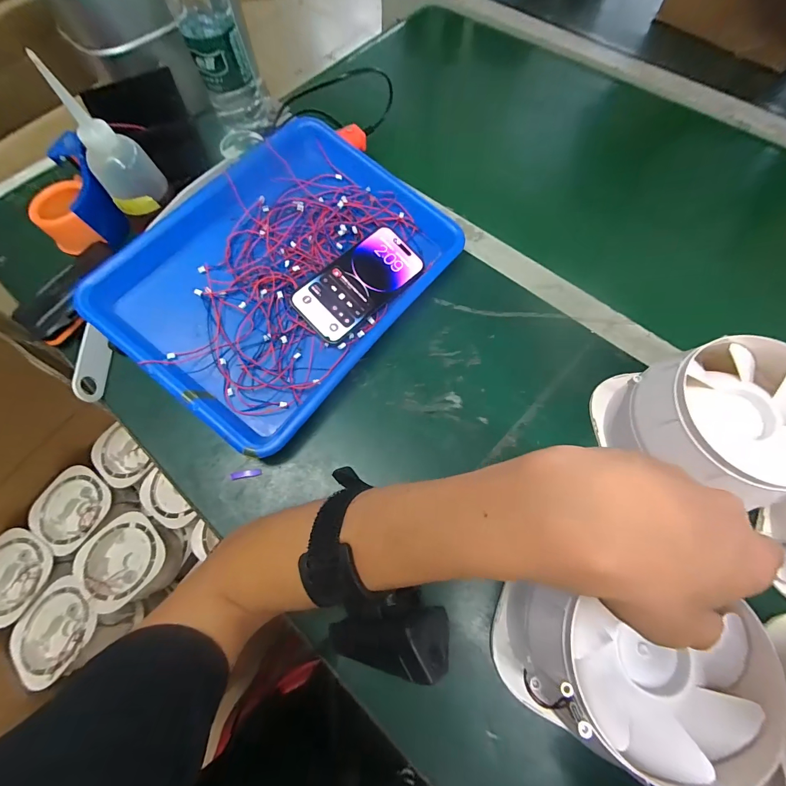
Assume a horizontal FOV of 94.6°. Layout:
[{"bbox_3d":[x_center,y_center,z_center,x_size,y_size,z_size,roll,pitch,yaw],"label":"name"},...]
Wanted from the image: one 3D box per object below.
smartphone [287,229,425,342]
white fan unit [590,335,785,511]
[{"bbox_3d":[-0.035,-0.120,0.393,0.076,0.007,0.146,44,75,3],"label":"smartphone"},{"bbox_3d":[0.253,0.025,0.296,0.129,0.097,0.110,9,68,5],"label":"white fan unit"}]

